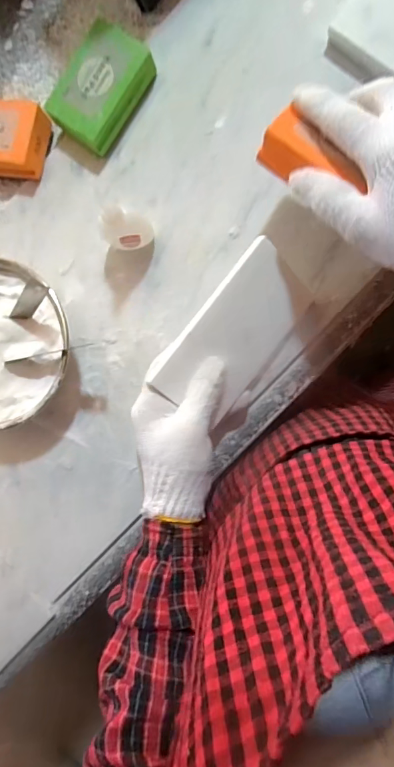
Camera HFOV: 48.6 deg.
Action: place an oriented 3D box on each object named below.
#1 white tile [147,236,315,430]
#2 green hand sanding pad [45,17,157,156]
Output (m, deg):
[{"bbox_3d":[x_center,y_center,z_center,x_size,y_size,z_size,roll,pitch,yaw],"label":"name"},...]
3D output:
[{"bbox_3d":[0.035,-0.040,0.363,0.147,0.010,0.081,-50,122,-3],"label":"white tile"},{"bbox_3d":[-0.087,-0.266,0.398,0.058,0.033,0.099,36,95,5],"label":"green hand sanding pad"}]

